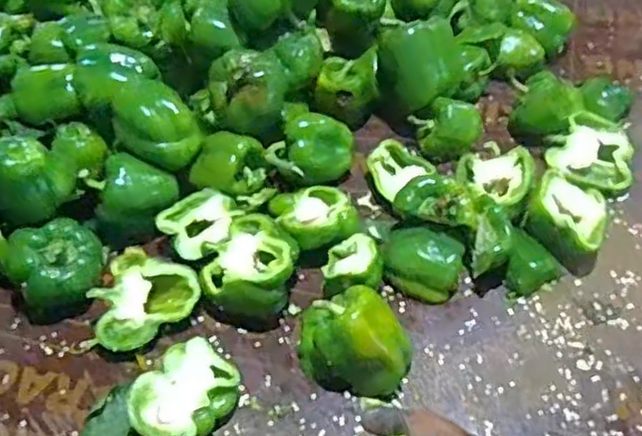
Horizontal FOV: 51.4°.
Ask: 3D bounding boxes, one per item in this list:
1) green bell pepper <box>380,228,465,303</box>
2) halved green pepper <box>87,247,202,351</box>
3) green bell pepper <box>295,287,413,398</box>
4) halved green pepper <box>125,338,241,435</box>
[{"bbox_3d":[0.085,0.039,0.561,0.065,0.037,0.046,9,52,11],"label":"green bell pepper"},{"bbox_3d":[-0.148,0.066,0.556,0.087,0.051,0.066,-24,53,-15],"label":"halved green pepper"},{"bbox_3d":[0.025,0.096,0.513,0.082,0.059,0.075,-2,50,3],"label":"green bell pepper"},{"bbox_3d":[-0.100,0.136,0.500,0.057,0.050,0.076,30,59,26],"label":"halved green pepper"}]

